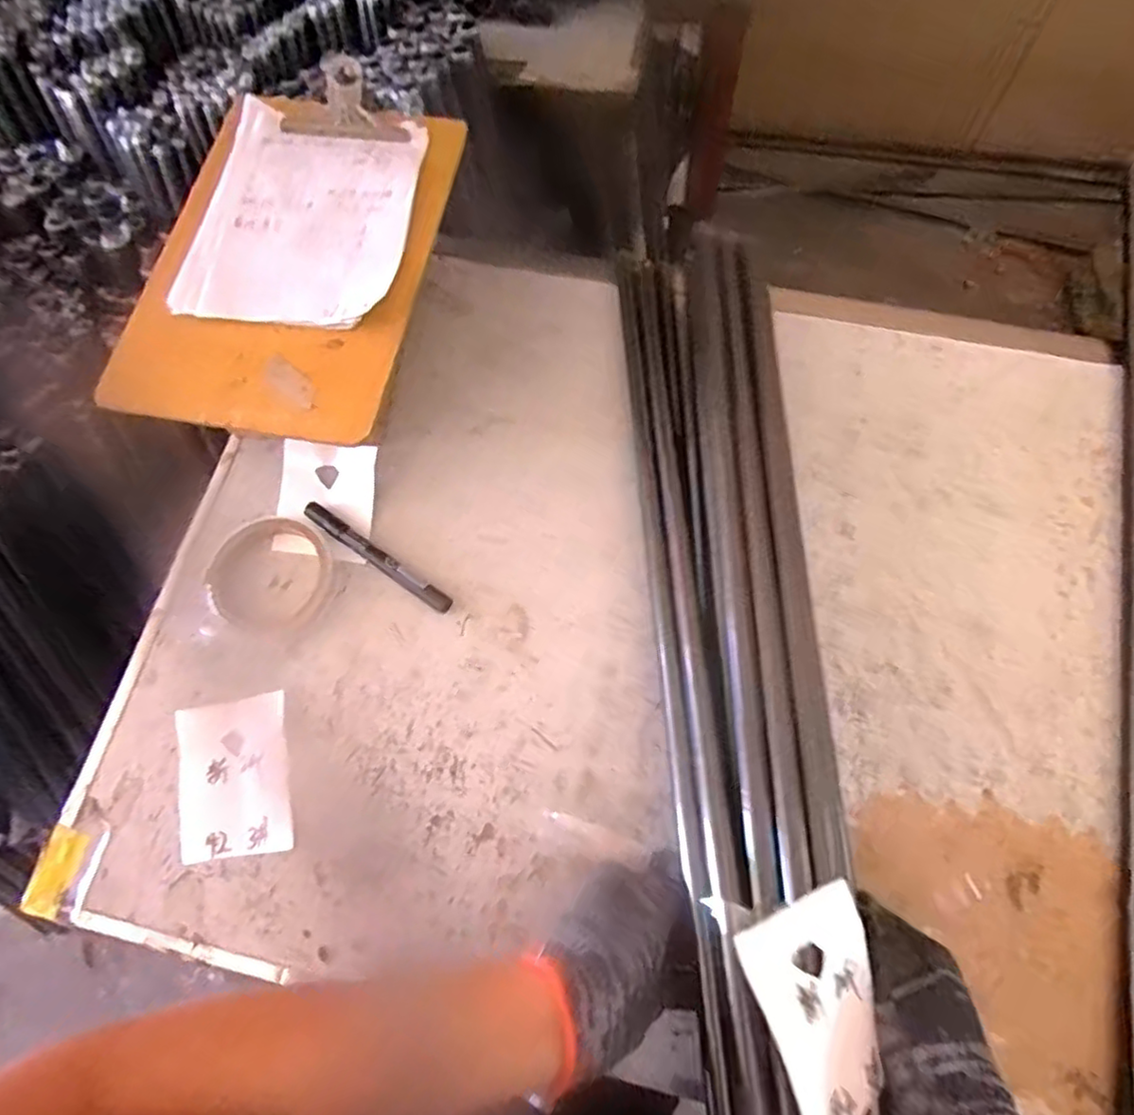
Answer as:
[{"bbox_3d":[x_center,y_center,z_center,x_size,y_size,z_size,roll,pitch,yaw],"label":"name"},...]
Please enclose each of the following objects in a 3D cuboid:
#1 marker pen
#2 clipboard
[{"bbox_3d":[-0.149,-0.002,0.509,0.140,0.015,0.014,34,76,12],"label":"marker pen"},{"bbox_3d":[-0.194,-0.221,0.472,0.191,0.017,0.290,12,73,5],"label":"clipboard"}]

